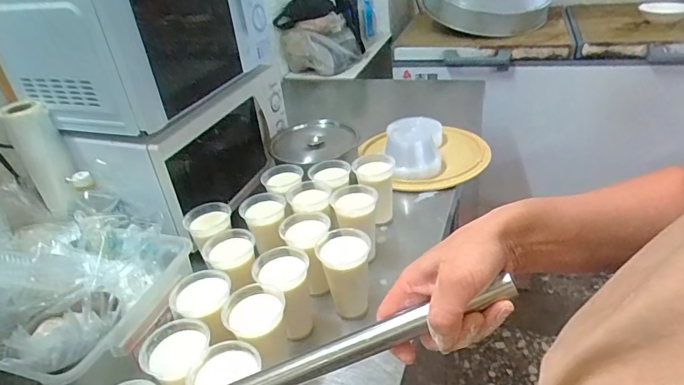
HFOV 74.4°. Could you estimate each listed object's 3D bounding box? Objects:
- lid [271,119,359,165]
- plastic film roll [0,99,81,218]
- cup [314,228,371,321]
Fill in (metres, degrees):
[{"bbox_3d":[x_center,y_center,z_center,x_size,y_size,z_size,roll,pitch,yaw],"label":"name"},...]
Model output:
[{"bbox_3d":[-0.070,-0.127,1.108,0.207,0.034,0.210,-17,33,-14],"label":"lid"},{"bbox_3d":[-0.566,-0.066,0.859,0.076,0.210,0.083,-30,38,-31],"label":"plastic film roll"},{"bbox_3d":[0.009,0.144,0.746,0.085,0.136,0.093,-7,32,3],"label":"cup"}]

